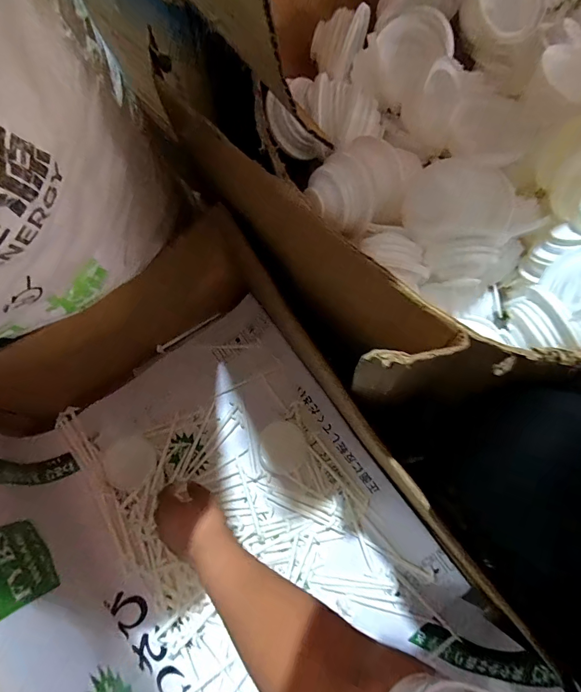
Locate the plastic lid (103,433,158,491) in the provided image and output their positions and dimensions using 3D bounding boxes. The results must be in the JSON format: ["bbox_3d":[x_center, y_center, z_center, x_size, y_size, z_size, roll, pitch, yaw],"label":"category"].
[{"bbox_3d":[-0.262,0.189,0.620,0.080,0.009,0.081,0,73,1],"label":"plastic lid"}]

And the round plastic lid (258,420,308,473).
[{"bbox_3d":[-0.012,0.164,0.623,0.077,0.004,0.079,0,73,1],"label":"round plastic lid"}]

